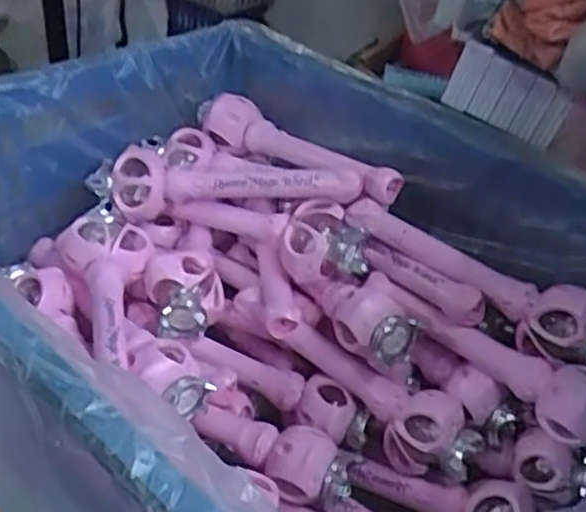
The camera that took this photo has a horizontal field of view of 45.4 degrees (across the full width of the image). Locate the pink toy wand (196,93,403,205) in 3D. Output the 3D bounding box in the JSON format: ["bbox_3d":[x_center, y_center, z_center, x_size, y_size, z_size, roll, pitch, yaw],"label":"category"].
[{"bbox_3d":[-0.010,-0.152,1.000,0.349,0.066,0.078,30,43,27],"label":"pink toy wand"}]

